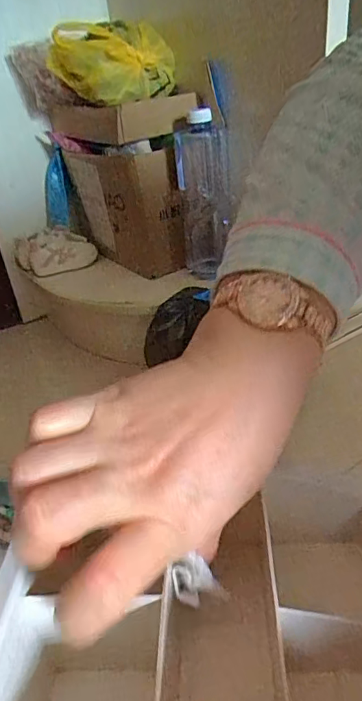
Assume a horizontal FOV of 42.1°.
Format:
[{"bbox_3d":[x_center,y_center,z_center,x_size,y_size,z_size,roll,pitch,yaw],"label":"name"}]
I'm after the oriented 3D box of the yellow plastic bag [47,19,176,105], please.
[{"bbox_3d":[-0.110,-0.480,0.786,0.167,0.109,0.146,10,35,25],"label":"yellow plastic bag"}]

